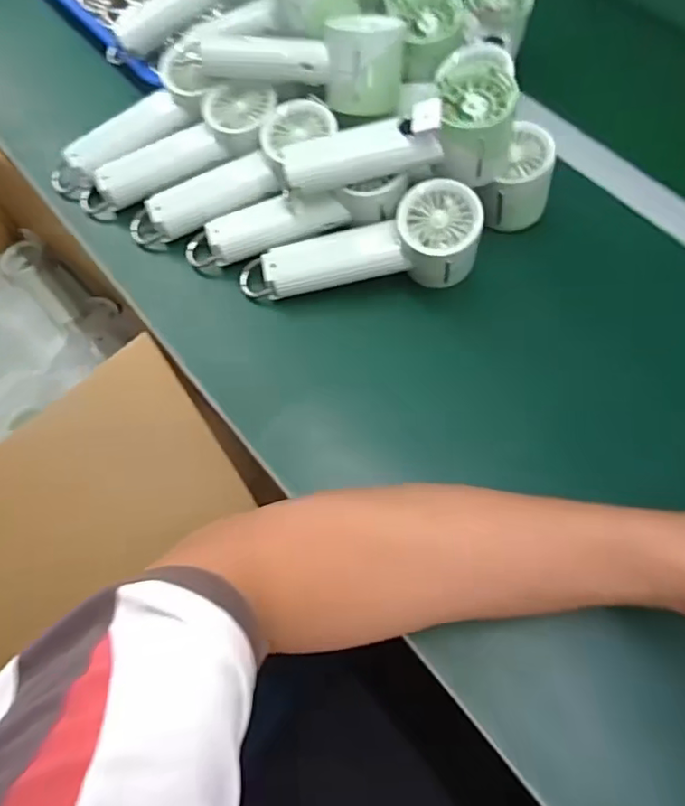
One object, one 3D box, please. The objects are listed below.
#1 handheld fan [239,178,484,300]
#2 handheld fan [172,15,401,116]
[{"bbox_3d":[0.014,-0.117,0.462,0.191,0.071,0.053,-11,65,11],"label":"handheld fan"},{"bbox_3d":[-0.046,-0.292,0.476,0.196,0.055,0.067,16,68,10],"label":"handheld fan"}]

